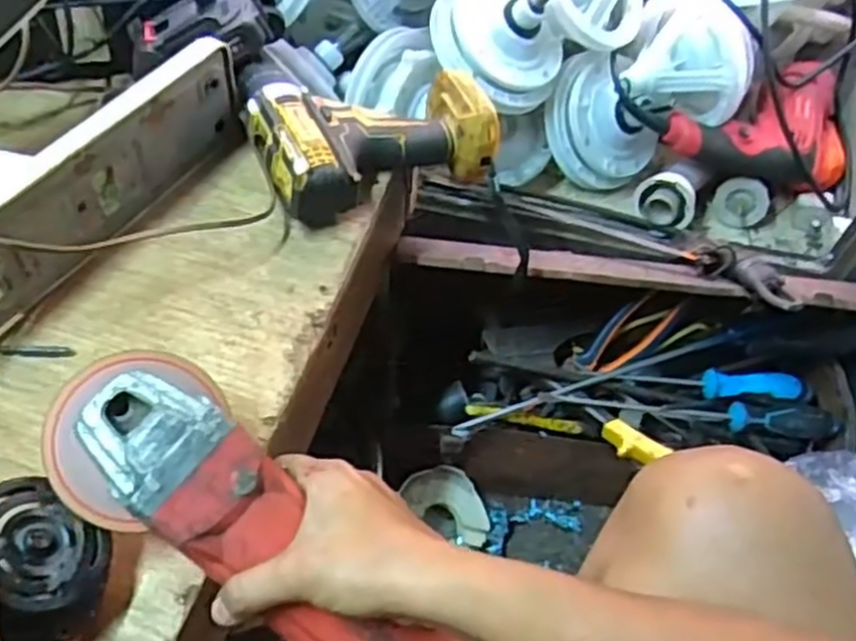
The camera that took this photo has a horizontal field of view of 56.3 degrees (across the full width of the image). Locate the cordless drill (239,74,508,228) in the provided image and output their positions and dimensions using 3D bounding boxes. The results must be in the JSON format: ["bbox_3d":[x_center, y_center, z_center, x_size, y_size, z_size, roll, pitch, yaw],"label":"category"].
[{"bbox_3d":[-0.044,-0.150,0.658,0.186,0.061,0.113,-21,58,-18],"label":"cordless drill"}]

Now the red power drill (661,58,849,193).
[{"bbox_3d":[0.361,-0.187,0.834,0.219,0.077,0.130,-23,58,-19],"label":"red power drill"}]

